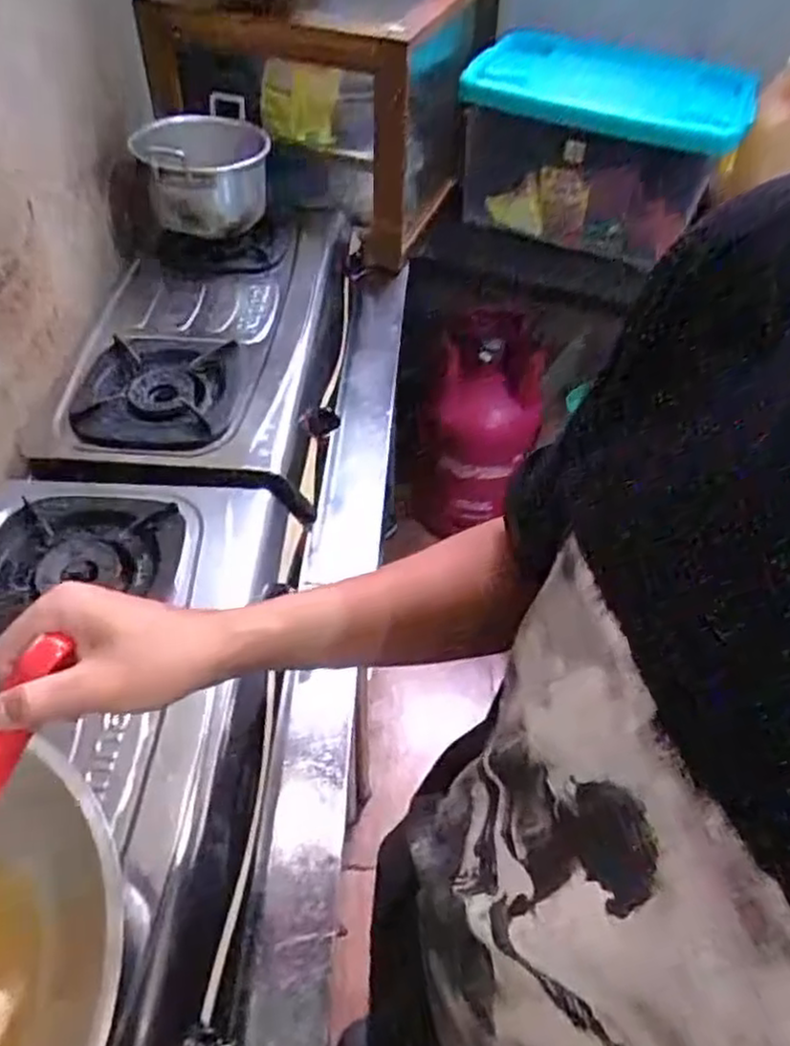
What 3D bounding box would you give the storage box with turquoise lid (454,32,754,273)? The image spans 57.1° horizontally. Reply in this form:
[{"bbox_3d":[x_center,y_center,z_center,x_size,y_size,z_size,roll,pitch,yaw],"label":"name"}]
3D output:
[{"bbox_3d":[0.415,-0.789,1.515,0.513,0.288,0.344,10,49,6],"label":"storage box with turquoise lid"}]

